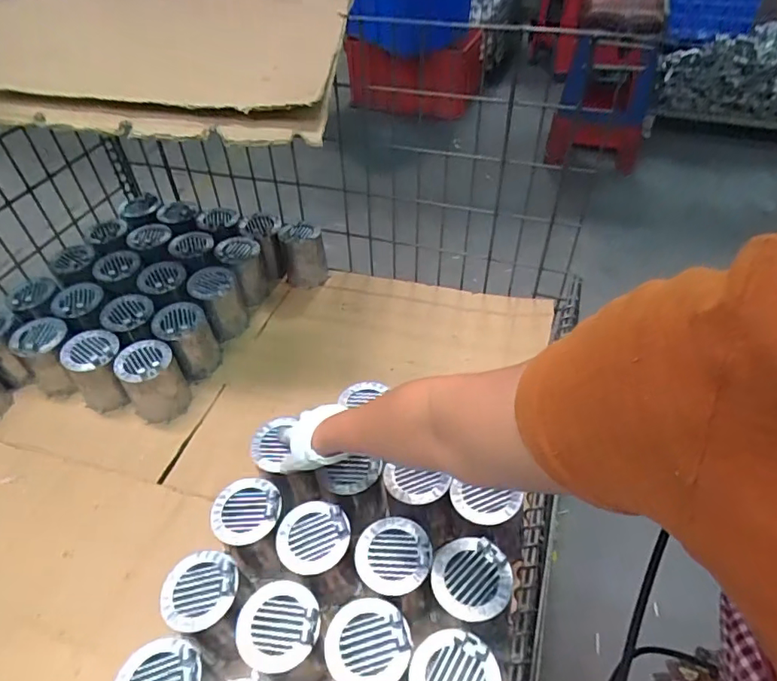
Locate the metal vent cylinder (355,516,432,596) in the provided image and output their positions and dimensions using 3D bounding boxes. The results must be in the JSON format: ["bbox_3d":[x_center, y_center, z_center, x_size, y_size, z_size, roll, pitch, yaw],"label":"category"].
[{"bbox_3d":[0.005,0.243,0.597,0.086,0.020,0.083,-1,45,1],"label":"metal vent cylinder"}]

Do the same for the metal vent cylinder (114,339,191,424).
[{"bbox_3d":[-0.396,0.066,0.874,0.093,0.107,0.079,-28,51,-24],"label":"metal vent cylinder"}]

